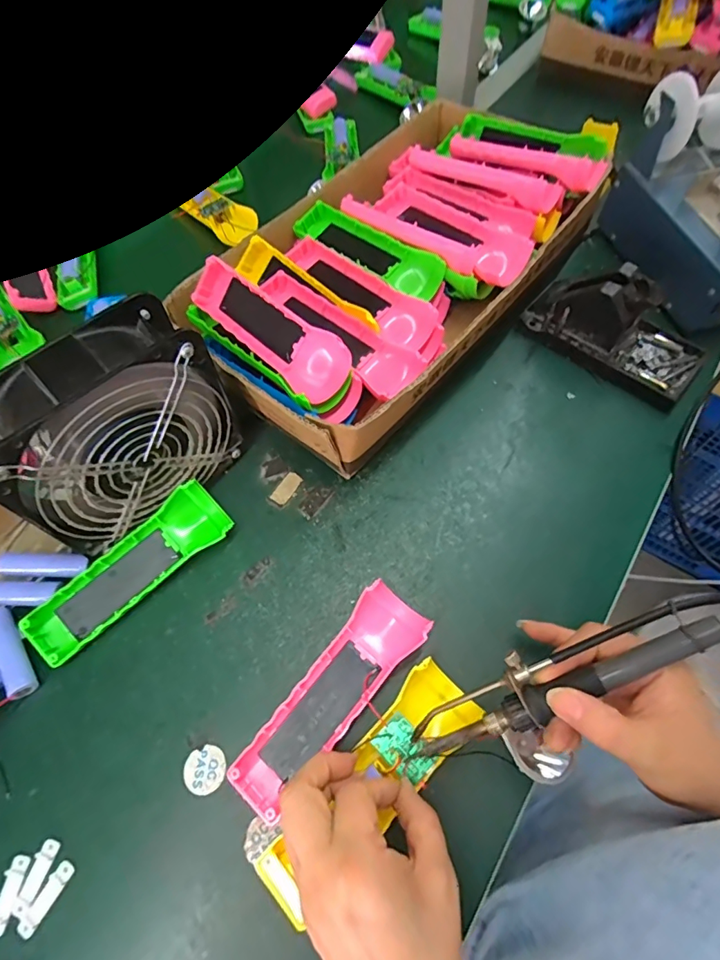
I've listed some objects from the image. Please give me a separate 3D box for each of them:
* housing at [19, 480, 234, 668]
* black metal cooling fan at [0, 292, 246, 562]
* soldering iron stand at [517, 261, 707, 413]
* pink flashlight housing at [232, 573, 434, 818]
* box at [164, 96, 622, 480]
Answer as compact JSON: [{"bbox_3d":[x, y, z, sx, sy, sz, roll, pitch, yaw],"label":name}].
[{"bbox_3d":[-0.171,0.067,0.357,0.155,0.025,0.049,-38,70,-17],"label":"housing"},{"bbox_3d":[-0.167,-0.030,0.332,0.062,0.145,0.148,40,71,19],"label":"black metal cooling fan"},{"bbox_3d":[0.241,-0.147,0.432,0.156,0.078,0.092,36,70,17],"label":"soldering iron stand"},{"bbox_3d":[-0.016,0.143,0.316,0.047,0.025,0.155,36,69,15],"label":"pink flashlight housing"},{"bbox_3d":[0.037,-0.210,0.447,0.230,0.099,0.410,38,70,18],"label":"box"}]

